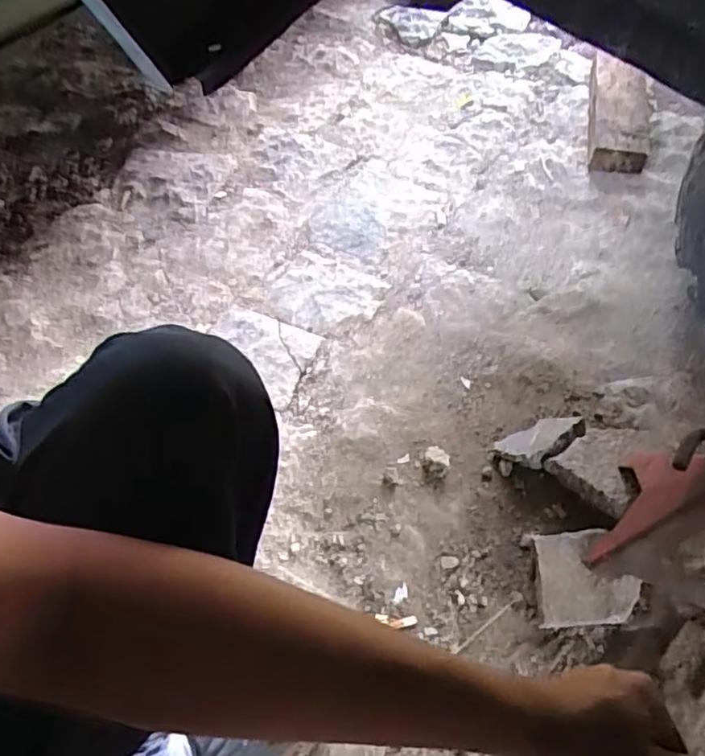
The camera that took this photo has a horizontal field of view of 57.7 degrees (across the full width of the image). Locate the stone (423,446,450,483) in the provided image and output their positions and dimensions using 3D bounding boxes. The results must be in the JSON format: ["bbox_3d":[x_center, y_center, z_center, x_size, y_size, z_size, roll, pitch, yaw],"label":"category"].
[{"bbox_3d":[0.109,0.112,0.831,0.032,0.015,0.048,9,54,10],"label":"stone"}]

